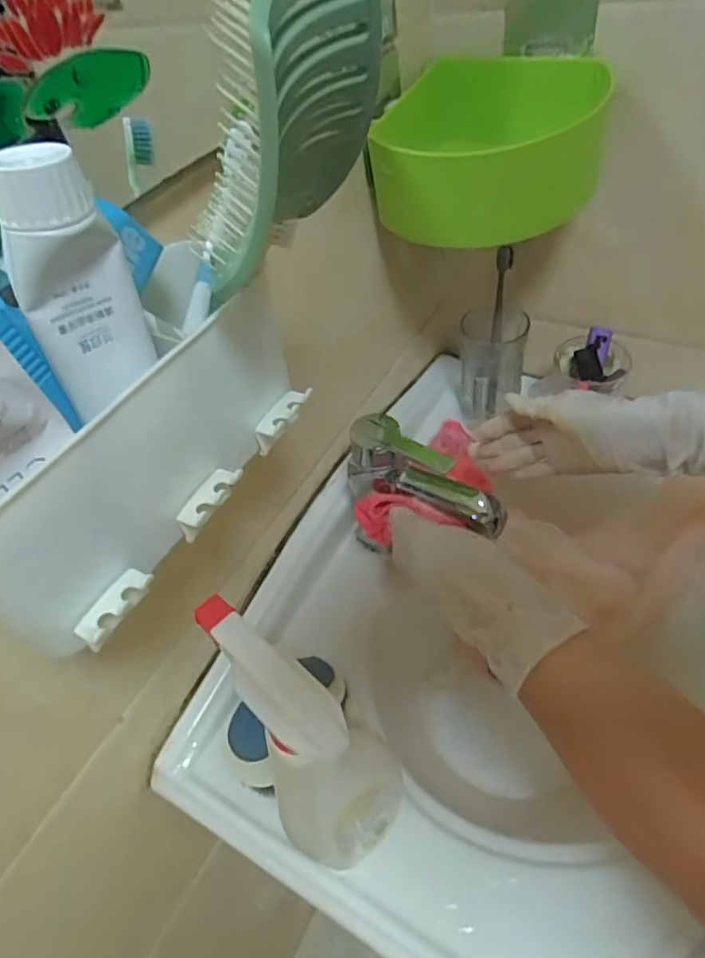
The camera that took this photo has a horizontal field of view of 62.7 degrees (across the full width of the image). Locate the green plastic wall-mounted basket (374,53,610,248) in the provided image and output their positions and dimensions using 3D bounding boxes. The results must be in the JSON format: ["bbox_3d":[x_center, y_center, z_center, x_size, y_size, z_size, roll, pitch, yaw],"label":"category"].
[{"bbox_3d":[0.116,-0.289,0.503,0.190,0.089,0.162,4,50,14],"label":"green plastic wall-mounted basket"}]

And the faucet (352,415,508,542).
[{"bbox_3d":[0.065,-0.004,0.524,0.148,0.089,0.048,17,52,17],"label":"faucet"}]

